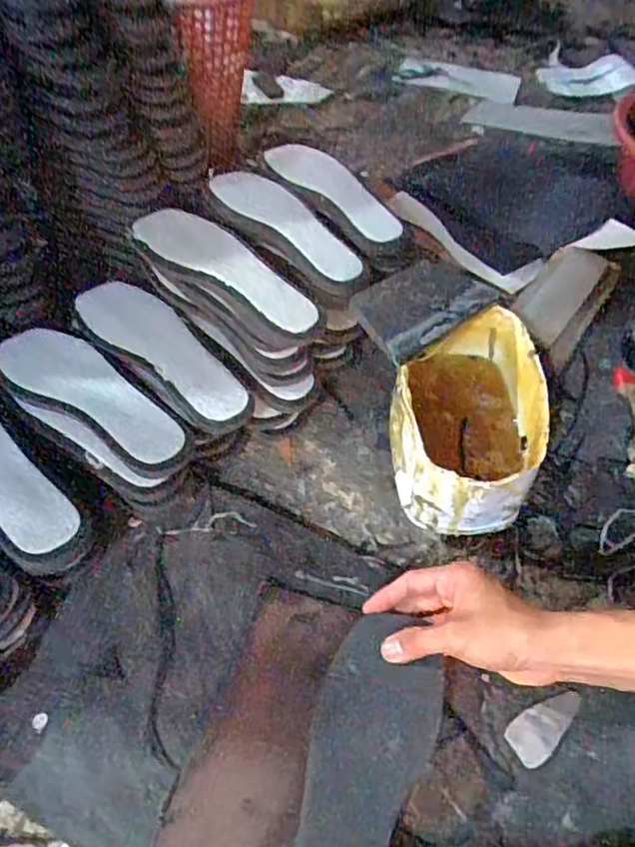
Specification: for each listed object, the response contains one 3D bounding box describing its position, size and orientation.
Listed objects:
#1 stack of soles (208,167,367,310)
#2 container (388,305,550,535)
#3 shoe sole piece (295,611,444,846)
[{"bbox_3d":[-0.028,-0.213,0.669,0.087,0.046,0.251,-34,60,-26],"label":"stack of soles"},{"bbox_3d":[0.135,0.001,0.568,0.129,0.127,0.201,11,54,9],"label":"container"},{"bbox_3d":[0.035,0.260,0.428,0.088,0.018,0.227,12,57,8],"label":"shoe sole piece"}]

